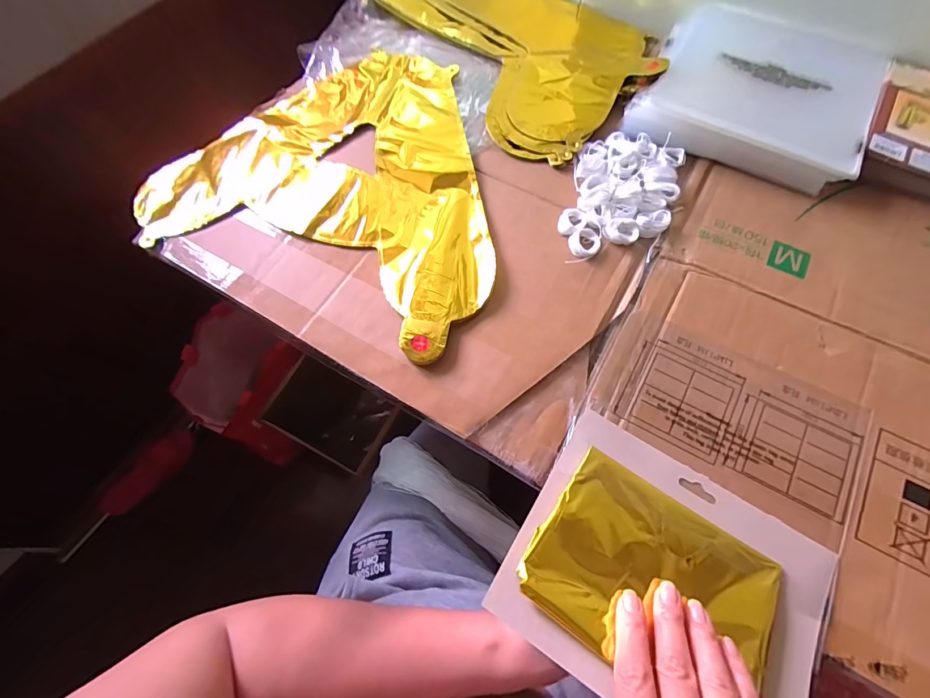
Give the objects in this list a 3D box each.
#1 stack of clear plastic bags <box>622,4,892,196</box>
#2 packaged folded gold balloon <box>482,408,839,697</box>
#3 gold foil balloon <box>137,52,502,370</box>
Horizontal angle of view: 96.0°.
[{"bbox_3d":[0.323,-0.290,0.466,0.221,0.035,0.231,25,69,13],"label":"stack of clear plastic bags"},{"bbox_3d":[0.136,0.152,0.278,0.192,0.015,0.160,31,57,14],"label":"packaged folded gold balloon"},{"bbox_3d":[-0.122,-0.206,0.452,0.399,0.015,0.343,23,68,12],"label":"gold foil balloon"}]

